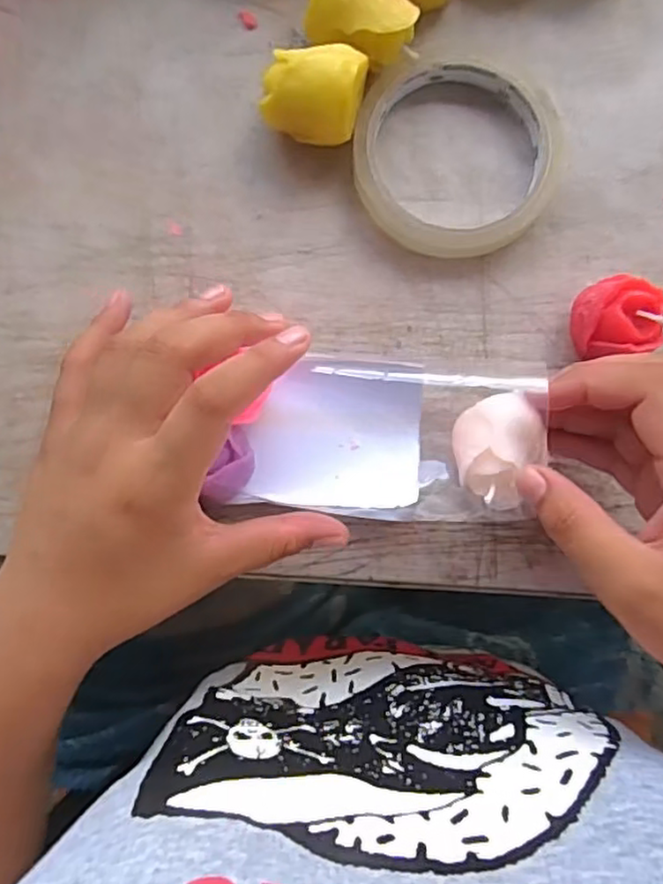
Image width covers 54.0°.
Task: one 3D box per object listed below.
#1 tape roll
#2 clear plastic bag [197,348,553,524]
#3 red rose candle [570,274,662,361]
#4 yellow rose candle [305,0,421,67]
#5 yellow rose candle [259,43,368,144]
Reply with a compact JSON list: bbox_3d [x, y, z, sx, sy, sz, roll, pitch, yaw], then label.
[{"bbox_3d":[0.056,-0.127,0.292,0.090,0.014,0.086,0,85,-1],"label":"tape roll"},{"bbox_3d":[0.021,-0.004,0.270,0.126,0.041,0.068,4,85,0],"label":"clear plastic bag"},{"bbox_3d":[0.117,-0.051,0.274,0.028,0.040,0.030,1,85,-1],"label":"red rose candle"},{"bbox_3d":[0.013,-0.182,0.286,0.044,0.032,0.030,22,85,1],"label":"yellow rose candle"},{"bbox_3d":[-0.008,-0.149,0.283,0.040,0.032,0.032,15,85,1],"label":"yellow rose candle"}]

